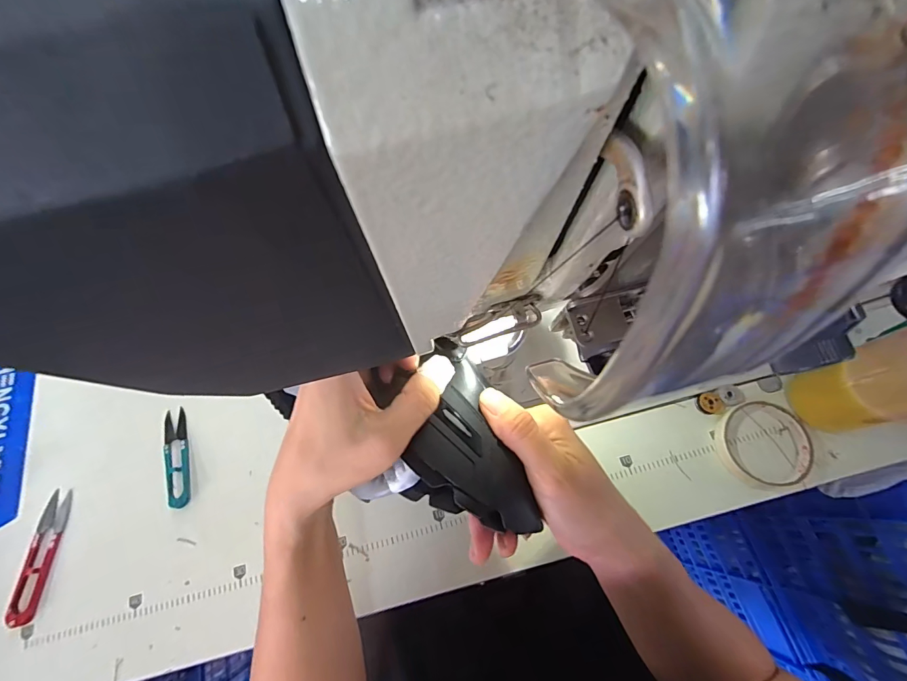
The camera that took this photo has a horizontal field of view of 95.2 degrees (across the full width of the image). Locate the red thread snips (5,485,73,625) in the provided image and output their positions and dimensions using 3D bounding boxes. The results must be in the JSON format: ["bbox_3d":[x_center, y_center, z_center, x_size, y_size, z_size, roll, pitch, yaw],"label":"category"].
[{"bbox_3d":[-0.414,0.215,0.418,0.025,0.012,0.119,-3,69,1],"label":"red thread snips"}]

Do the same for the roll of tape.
[{"bbox_3d":[0.315,0.104,0.421,0.084,0.018,0.084,-1,69,2],"label":"roll of tape"}]

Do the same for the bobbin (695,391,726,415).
[{"bbox_3d":[0.276,0.067,0.444,0.026,0.008,0.024,-1,69,2],"label":"bobbin"}]

